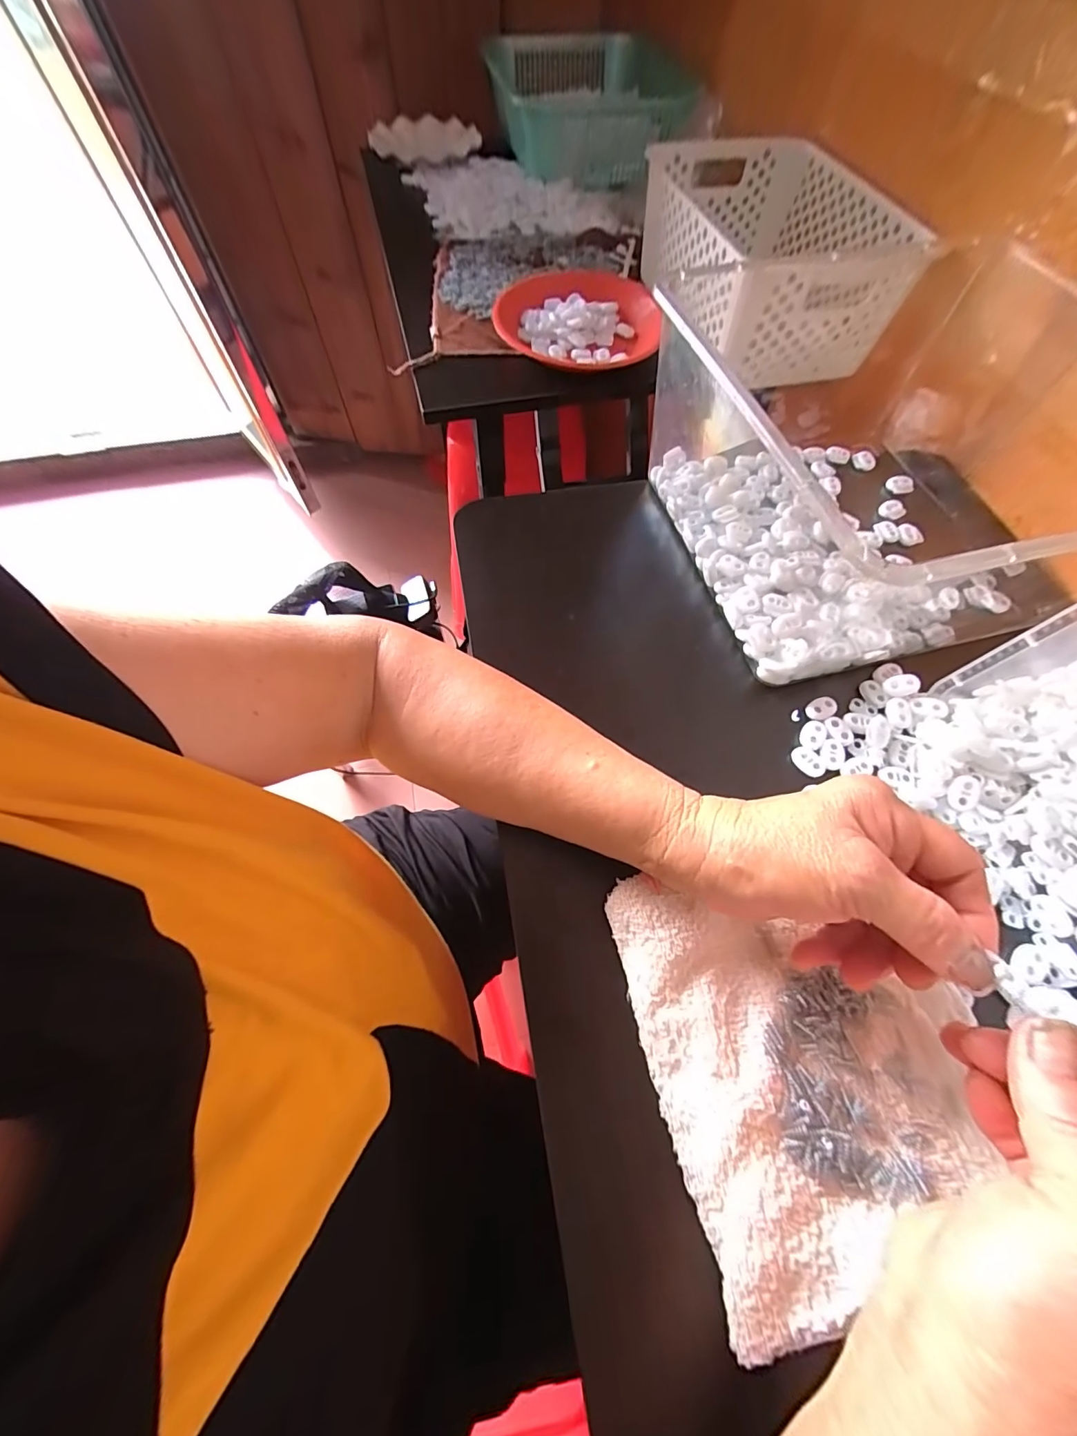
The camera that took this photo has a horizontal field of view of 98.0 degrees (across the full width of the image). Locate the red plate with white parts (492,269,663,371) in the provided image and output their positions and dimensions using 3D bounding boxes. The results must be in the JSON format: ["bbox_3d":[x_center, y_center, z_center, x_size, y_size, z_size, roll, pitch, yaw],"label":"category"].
[{"bbox_3d":[0.040,-0.460,0.535,0.175,0.031,0.154,-5,63,-3],"label":"red plate with white parts"}]

